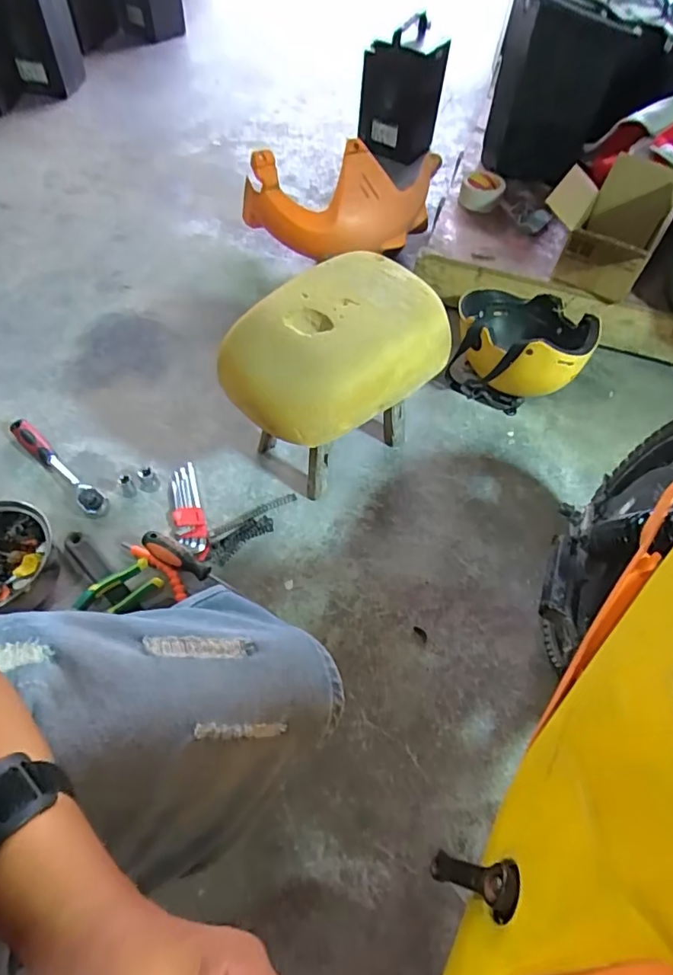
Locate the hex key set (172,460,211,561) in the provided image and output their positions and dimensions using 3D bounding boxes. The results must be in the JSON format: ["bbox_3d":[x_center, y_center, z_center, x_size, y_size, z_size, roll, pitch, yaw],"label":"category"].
[{"bbox_3d":[-0.241,0.035,0.851,0.048,0.018,0.177,-15,60,-13],"label":"hex key set"}]

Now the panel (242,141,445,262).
[{"bbox_3d":[0.034,-0.642,1.196,0.465,0.223,0.153,-10,59,-10],"label":"panel"}]

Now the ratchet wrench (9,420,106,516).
[{"bbox_3d":[-0.463,-0.038,0.877,0.236,0.036,0.038,39,63,19],"label":"ratchet wrench"}]

